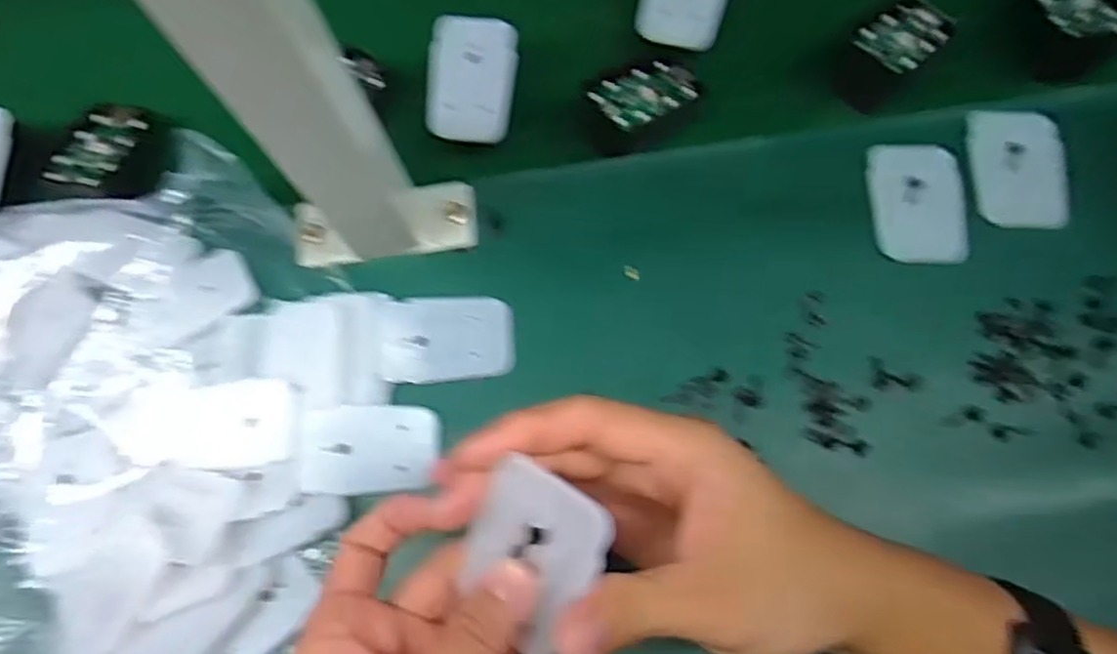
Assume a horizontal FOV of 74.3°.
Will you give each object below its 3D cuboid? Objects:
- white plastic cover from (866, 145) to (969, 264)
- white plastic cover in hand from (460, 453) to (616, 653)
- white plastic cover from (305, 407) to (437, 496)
[{"bbox_3d":[0.199,-0.069,0.407,0.049,0.010,0.073,1,72,5],"label":"white plastic cover"},{"bbox_3d":[-0.009,0.074,0.239,0.043,0.006,0.053,34,105,23],"label":"white plastic cover in hand"},{"bbox_3d":[-0.095,0.062,0.377,0.067,0.005,0.043,0,78,-14],"label":"white plastic cover"}]

